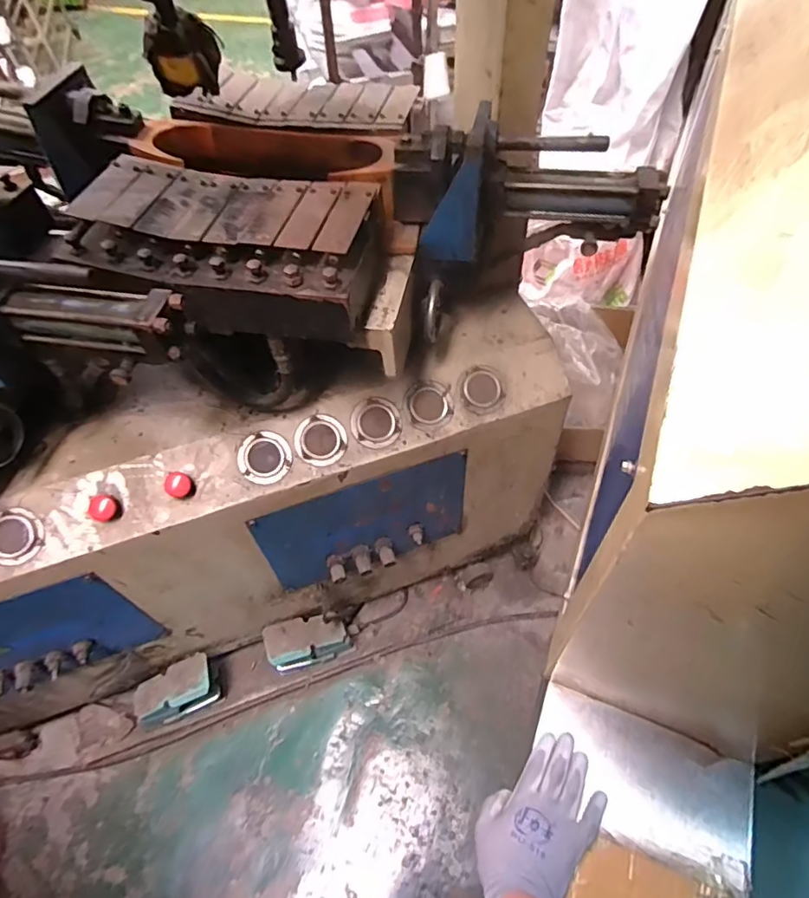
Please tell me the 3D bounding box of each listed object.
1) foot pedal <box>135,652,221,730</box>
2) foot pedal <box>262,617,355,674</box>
[{"bbox_3d":[-0.541,0.573,1.268,0.194,0.098,0.096,-20,55,-11],"label":"foot pedal"},{"bbox_3d":[-0.235,0.474,1.317,0.188,0.125,0.089,-9,54,-2],"label":"foot pedal"}]

